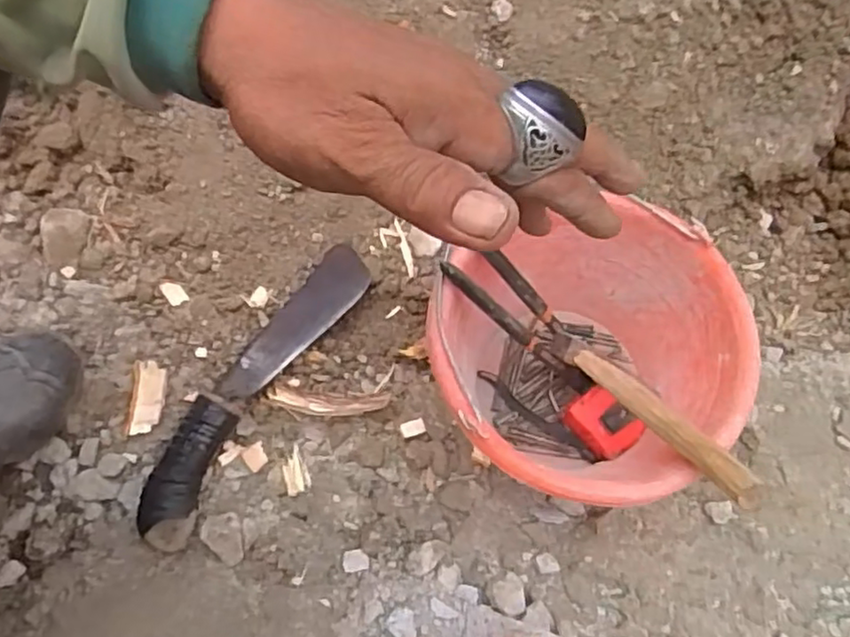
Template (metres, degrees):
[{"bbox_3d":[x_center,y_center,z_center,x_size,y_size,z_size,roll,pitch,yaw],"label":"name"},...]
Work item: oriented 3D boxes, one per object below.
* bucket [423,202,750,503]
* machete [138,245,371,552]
[{"bbox_3d":[0.124,0.048,0.556,0.230,0.179,0.227,1,57,-2],"label":"bucket"},{"bbox_3d":[-0.154,0.056,0.618,0.064,0.026,0.319,26,60,14],"label":"machete"}]

